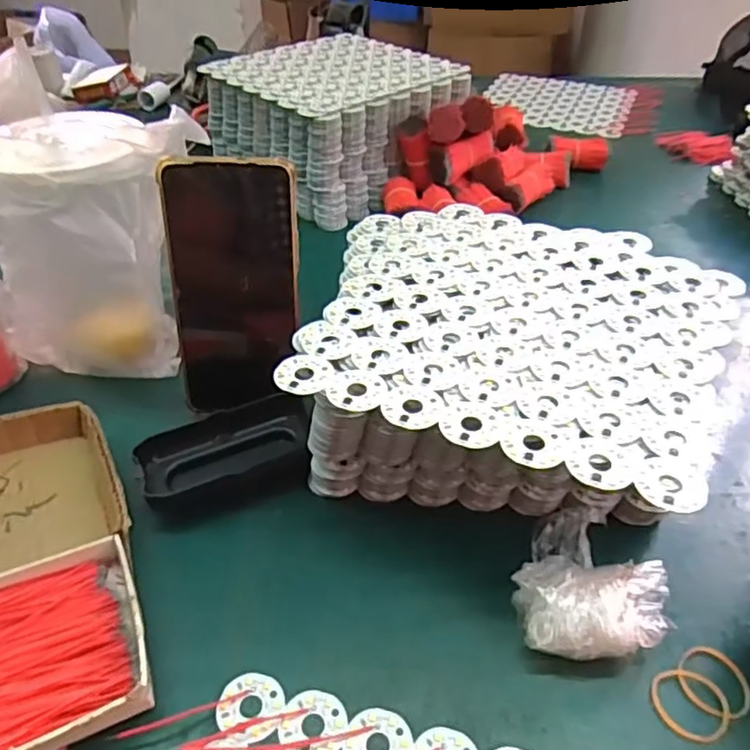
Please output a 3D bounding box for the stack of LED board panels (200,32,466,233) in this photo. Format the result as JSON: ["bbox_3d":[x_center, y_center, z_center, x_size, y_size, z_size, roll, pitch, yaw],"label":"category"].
[{"bbox_3d":[-0.043,-0.287,0.738,0.220,0.117,0.219,-32,50,-33],"label":"stack of LED board panels"}]

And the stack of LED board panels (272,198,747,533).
[{"bbox_3d":[0.078,-0.006,0.418,0.251,0.093,0.230,16,43,18],"label":"stack of LED board panels"}]

